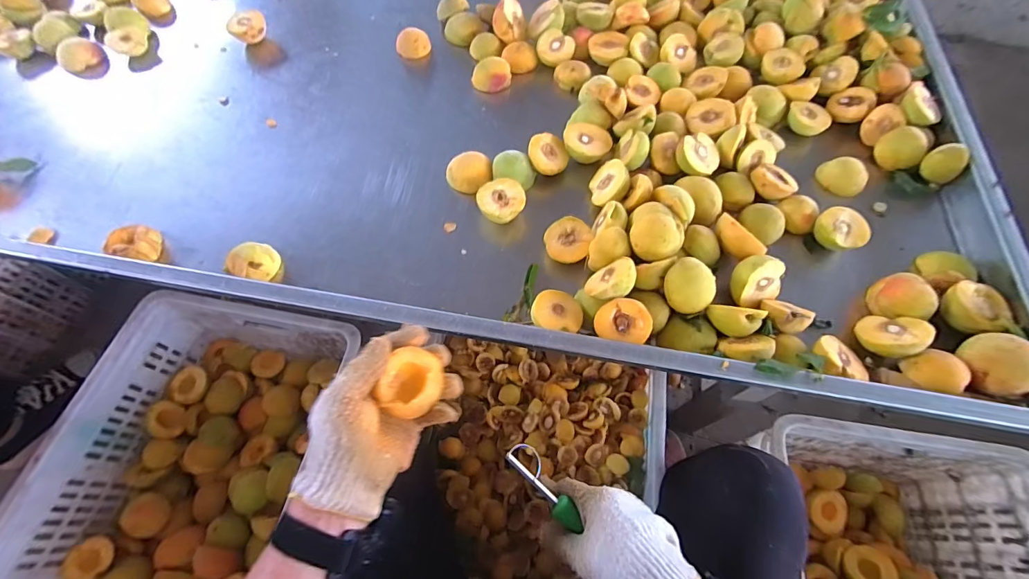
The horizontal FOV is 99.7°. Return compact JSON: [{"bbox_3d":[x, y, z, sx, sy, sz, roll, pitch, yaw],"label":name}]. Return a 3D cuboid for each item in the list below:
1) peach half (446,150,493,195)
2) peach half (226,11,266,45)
[{"bbox_3d":[-0.066,-0.168,0.633,0.065,0.038,0.066,-8,63,-4],"label":"peach half"},{"bbox_3d":[-0.477,-0.469,0.783,0.065,0.039,0.055,-31,66,-14],"label":"peach half"}]

